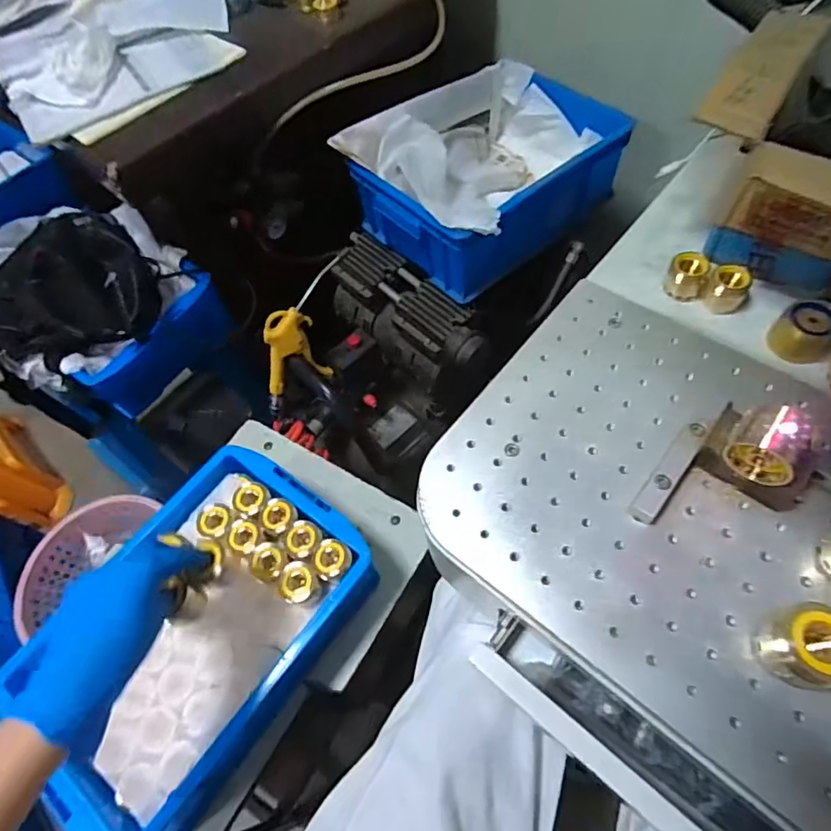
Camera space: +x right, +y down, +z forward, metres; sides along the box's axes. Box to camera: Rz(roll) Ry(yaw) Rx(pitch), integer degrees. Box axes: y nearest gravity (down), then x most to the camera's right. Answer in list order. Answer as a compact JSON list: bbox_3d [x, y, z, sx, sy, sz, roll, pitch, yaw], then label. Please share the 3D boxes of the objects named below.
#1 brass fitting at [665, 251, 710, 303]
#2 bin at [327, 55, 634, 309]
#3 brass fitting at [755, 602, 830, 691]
[{"bbox_3d":[0.228,-0.118,0.435,0.030,0.035,0.023,23,65,18],"label":"brass fitting"},{"bbox_3d":[0.104,-0.363,0.765,0.341,0.131,0.287,-40,64,-16],"label":"bin"},{"bbox_3d":[0.222,0.130,0.291,0.049,0.038,0.041,9,62,12],"label":"brass fitting"}]

